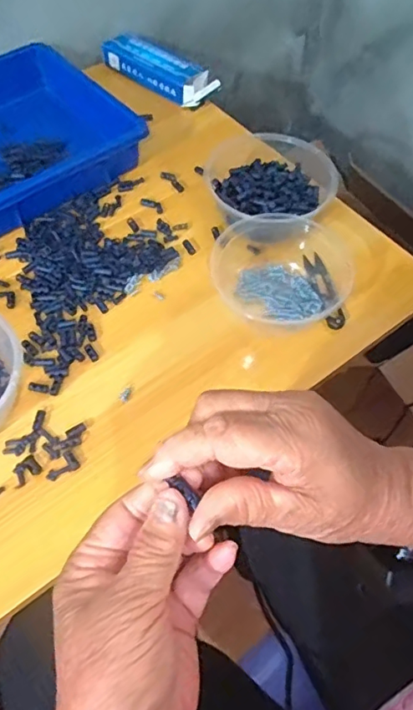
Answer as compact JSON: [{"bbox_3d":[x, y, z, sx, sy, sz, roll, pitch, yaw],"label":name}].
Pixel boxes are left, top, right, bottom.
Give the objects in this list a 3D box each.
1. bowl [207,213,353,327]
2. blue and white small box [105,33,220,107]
[{"bbox_3d":[0.068,-0.089,0.540,0.145,0.062,0.116,8,58,3],"label":"bowl"},{"bbox_3d":[-0.065,-0.405,0.757,0.184,0.038,0.055,35,63,18],"label":"blue and white small box"}]

